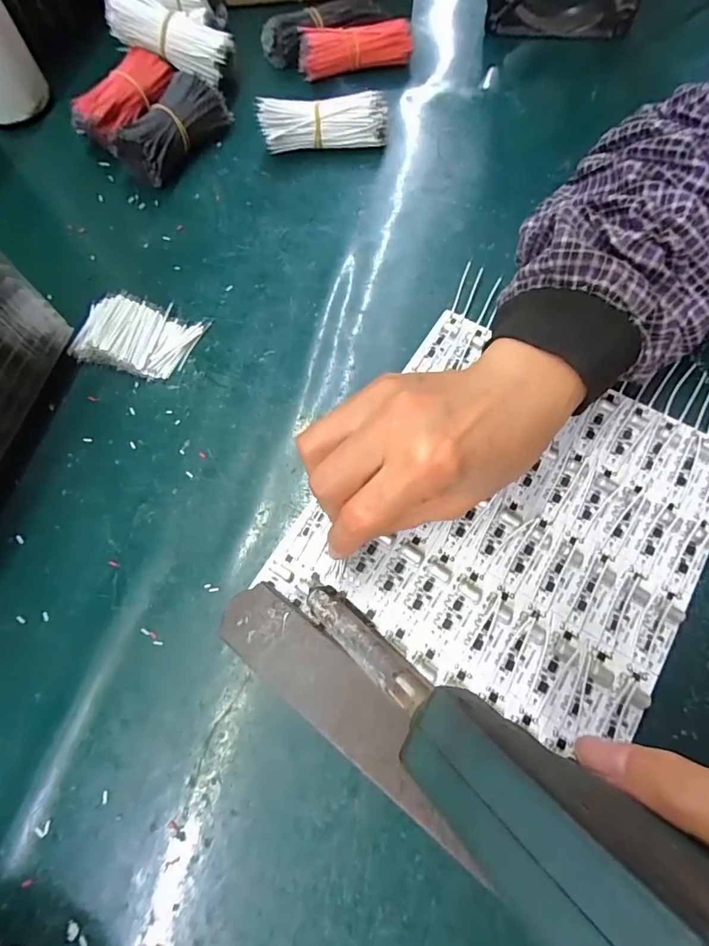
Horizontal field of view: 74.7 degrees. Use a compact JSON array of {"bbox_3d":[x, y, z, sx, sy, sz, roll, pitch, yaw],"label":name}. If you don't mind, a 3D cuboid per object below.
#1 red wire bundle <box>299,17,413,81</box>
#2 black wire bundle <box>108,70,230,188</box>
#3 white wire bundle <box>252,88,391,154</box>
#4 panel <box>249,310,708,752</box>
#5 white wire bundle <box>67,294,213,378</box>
[{"bbox_3d":[0.001,-0.353,0.388,0.092,0.028,0.025,-7,69,0],"label":"red wire bundle"},{"bbox_3d":[-0.139,-0.269,0.363,0.046,0.036,0.098,23,72,10],"label":"black wire bundle"},{"bbox_3d":[-0.024,-0.268,0.360,0.096,0.034,0.025,-4,69,1],"label":"white wire bundle"},{"bbox_3d":[0.087,0.022,0.260,0.195,0.006,0.198,31,74,13],"label":"panel"},{"bbox_3d":[-0.147,-0.092,0.311,0.083,0.012,0.051,14,71,8],"label":"white wire bundle"}]

